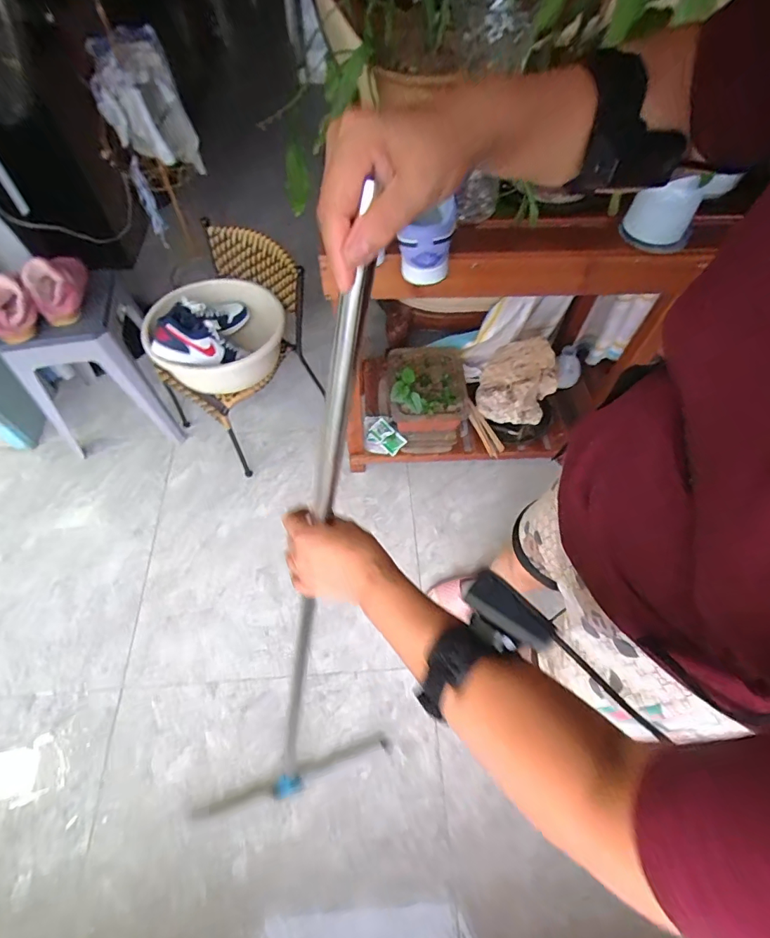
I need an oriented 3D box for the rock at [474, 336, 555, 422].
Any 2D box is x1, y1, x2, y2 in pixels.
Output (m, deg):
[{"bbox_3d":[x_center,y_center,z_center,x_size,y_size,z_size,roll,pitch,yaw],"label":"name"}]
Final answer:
[{"bbox_3d":[0.395,-0.255,1.327,0.209,0.262,0.105,14,60,7],"label":"rock"}]

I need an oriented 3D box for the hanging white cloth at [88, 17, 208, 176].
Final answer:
[{"bbox_3d":[-0.759,-1.139,1.413,0.252,0.363,0.252,-22,62,-13],"label":"hanging white cloth"}]

